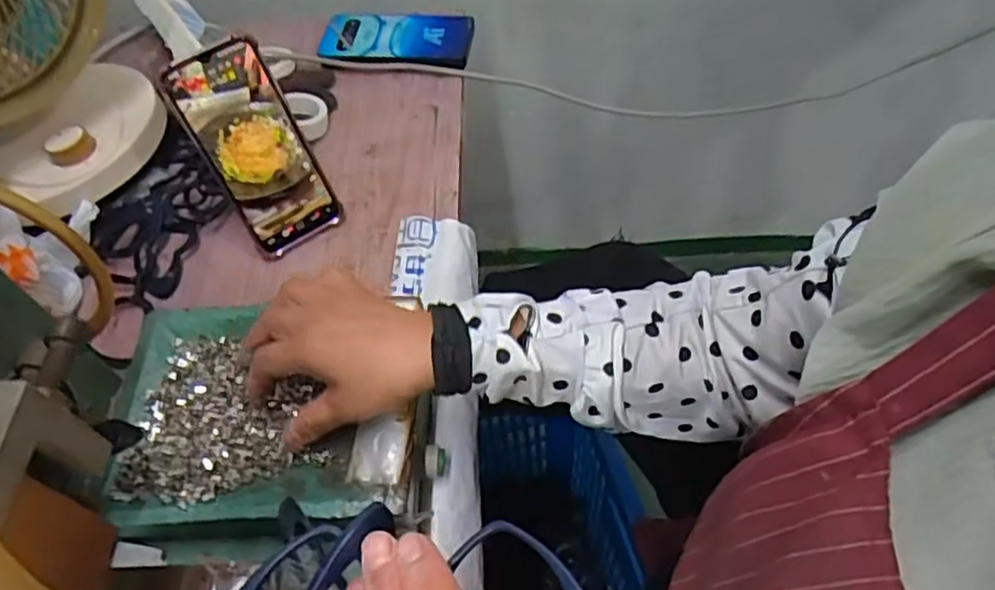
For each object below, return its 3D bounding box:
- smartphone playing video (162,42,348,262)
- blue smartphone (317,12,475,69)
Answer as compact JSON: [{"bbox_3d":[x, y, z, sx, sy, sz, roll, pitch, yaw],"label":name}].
[{"bbox_3d":[-0.191,-0.114,0.555,0.074,0.165,0.010,-35,35,-19],"label":"smartphone playing video"},{"bbox_3d":[-0.105,-0.274,0.727,0.155,0.012,0.072,6,56,7],"label":"blue smartphone"}]

